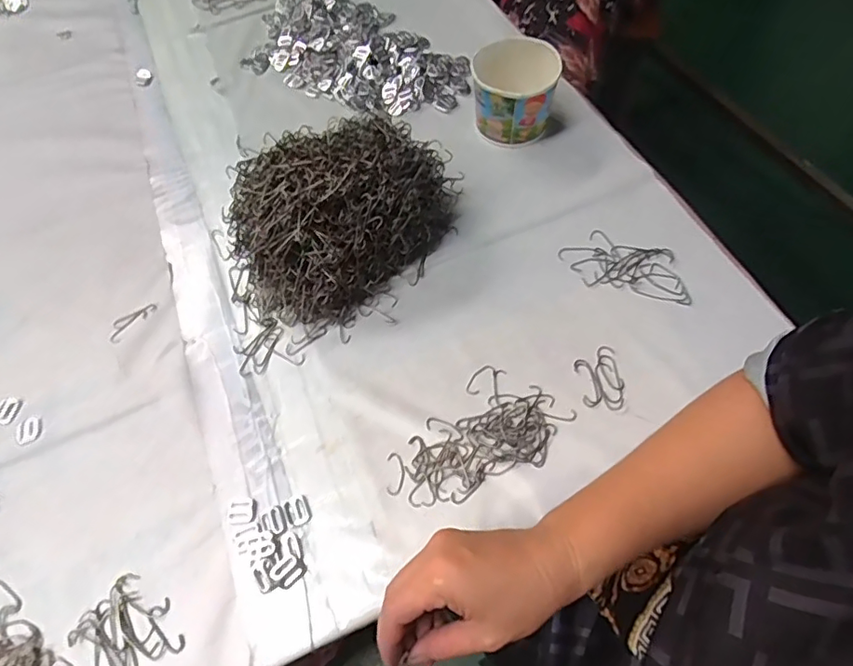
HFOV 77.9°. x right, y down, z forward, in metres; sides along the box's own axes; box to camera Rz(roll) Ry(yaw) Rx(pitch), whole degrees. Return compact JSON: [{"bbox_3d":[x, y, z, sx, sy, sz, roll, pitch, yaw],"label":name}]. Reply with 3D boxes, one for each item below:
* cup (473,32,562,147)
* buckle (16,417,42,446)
[{"bbox_3d":[0.093,-0.257,0.569,0.085,0.084,0.081,-1,62,2],"label":"cup"},{"bbox_3d":[-0.343,0.084,0.455,0.019,0.004,0.023,-22,64,-8],"label":"buckle"}]

